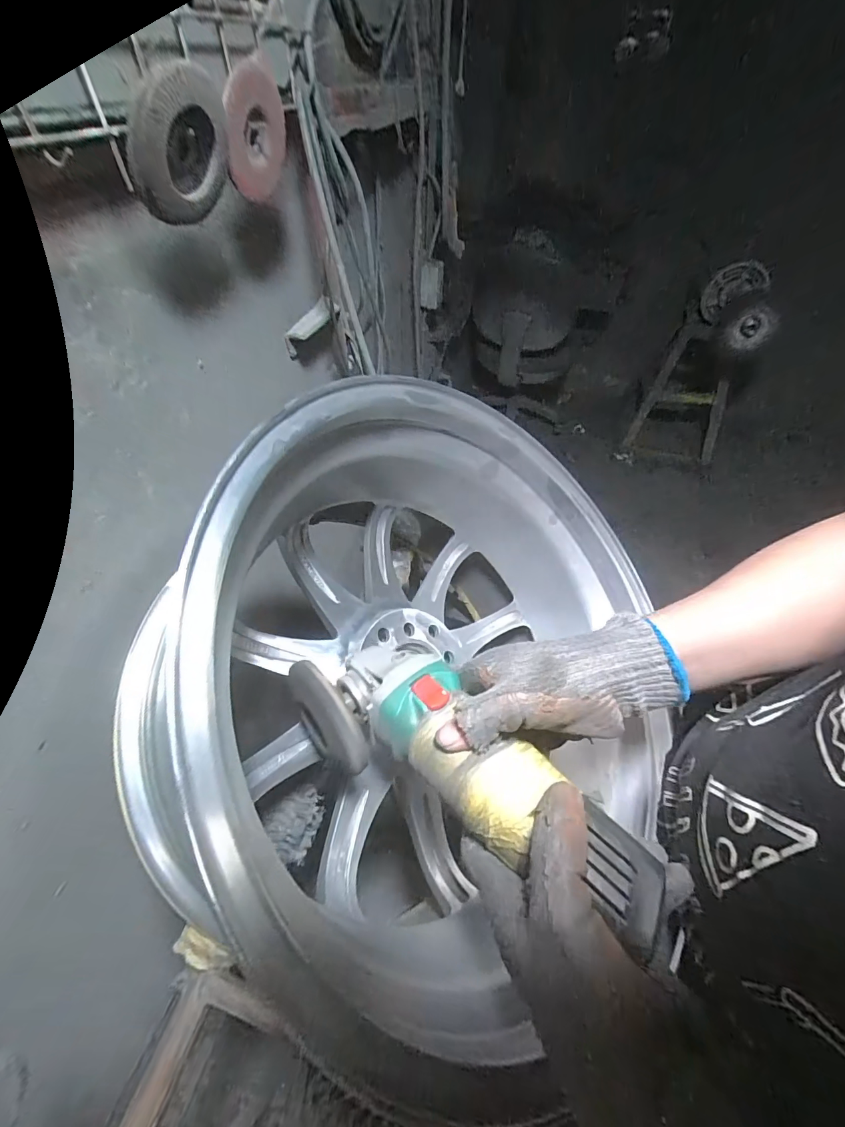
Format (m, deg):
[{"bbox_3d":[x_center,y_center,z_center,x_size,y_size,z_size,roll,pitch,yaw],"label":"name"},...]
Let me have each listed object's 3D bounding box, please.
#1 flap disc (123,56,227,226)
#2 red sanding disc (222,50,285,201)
[{"bbox_3d":[-0.190,-0.335,0.340,0.016,0.098,0.102,31,57,-5],"label":"flap disc"},{"bbox_3d":[-0.162,-0.420,0.413,0.011,0.110,0.102,25,66,-6],"label":"red sanding disc"}]

